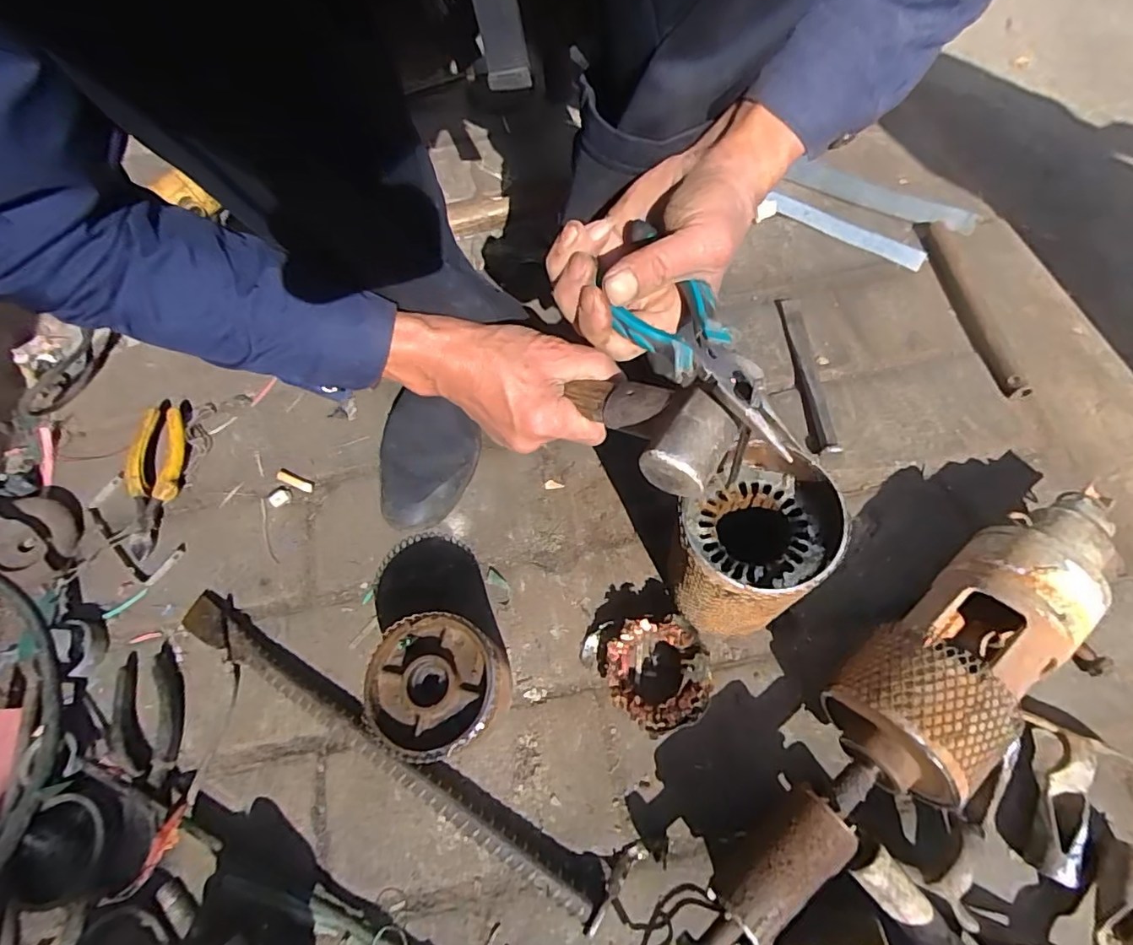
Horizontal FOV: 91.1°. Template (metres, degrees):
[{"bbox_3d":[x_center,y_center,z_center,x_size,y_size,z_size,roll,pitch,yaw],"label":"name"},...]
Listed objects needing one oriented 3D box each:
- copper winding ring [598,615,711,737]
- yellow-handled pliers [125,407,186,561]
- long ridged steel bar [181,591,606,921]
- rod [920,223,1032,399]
[{"bbox_3d":[0.073,0.166,0.459,0.080,0.046,0.087,-1,65,3],"label":"copper winding ring"},{"bbox_3d":[-0.431,0.007,0.580,0.050,0.022,0.164,-6,64,1],"label":"yellow-handled pliers"},{"bbox_3d":[-0.165,0.217,0.466,0.435,0.026,0.033,26,69,15],"label":"long ridged steel bar"},{"bbox_3d":[0.454,-0.190,0.623,0.026,0.014,0.244,-5,64,1],"label":"rod"}]

